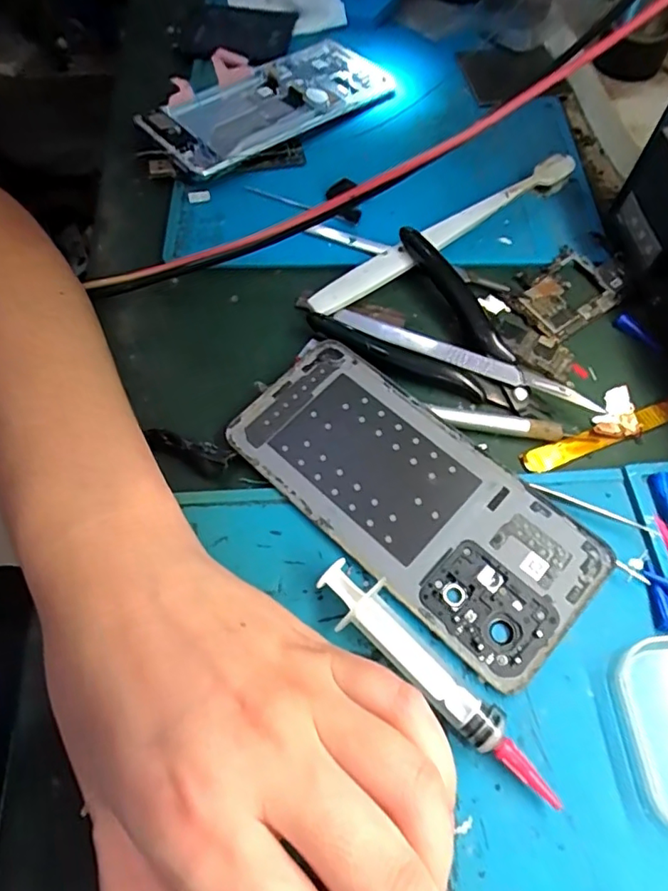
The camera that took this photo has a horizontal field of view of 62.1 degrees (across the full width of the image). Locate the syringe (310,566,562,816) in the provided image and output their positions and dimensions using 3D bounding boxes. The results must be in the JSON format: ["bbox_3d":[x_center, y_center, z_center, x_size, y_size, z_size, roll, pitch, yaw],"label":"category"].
[{"bbox_3d":[0.034,0.081,0.196,0.102,0.014,0.019,41,69,20],"label":"syringe"}]

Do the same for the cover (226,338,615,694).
[{"bbox_3d":[0.030,0.020,0.231,0.154,0.011,0.069,40,68,19],"label":"cover"}]

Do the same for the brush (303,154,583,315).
[{"bbox_3d":[0.062,-0.115,0.298,0.175,0.016,0.015,-32,66,-16],"label":"brush"}]

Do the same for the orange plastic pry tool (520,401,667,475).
[{"bbox_3d":[0.124,-0.004,0.252,0.083,0.004,0.011,-19,75,-10],"label":"orange plastic pry tool"}]

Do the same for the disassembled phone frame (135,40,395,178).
[{"bbox_3d":[-0.040,-0.221,0.358,0.158,0.014,0.068,-36,68,-18],"label":"disassembled phone frame"}]

